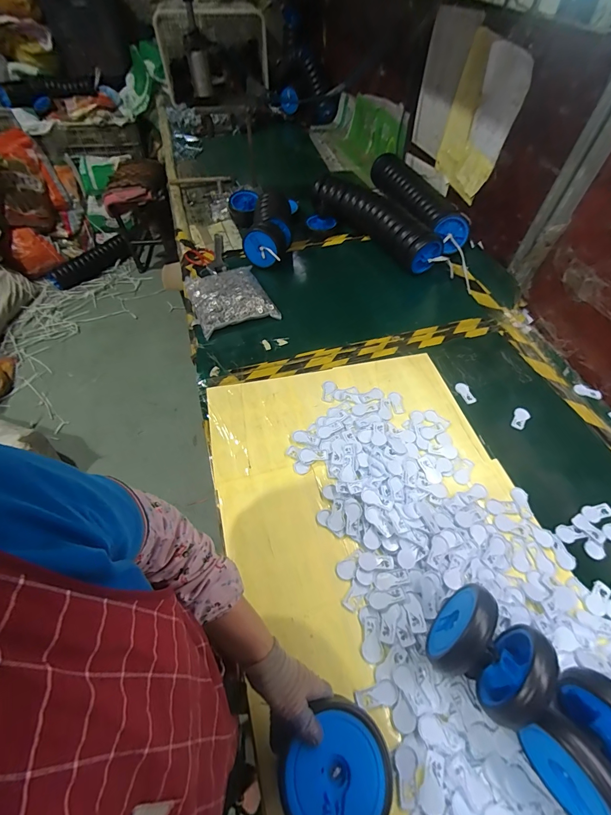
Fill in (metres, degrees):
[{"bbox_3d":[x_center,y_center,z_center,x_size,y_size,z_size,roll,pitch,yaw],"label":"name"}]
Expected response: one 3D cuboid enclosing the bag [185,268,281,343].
[{"bbox_3d":[-0.238,-0.350,1.071,0.231,0.059,0.264,-20,58,-15],"label":"bag"}]

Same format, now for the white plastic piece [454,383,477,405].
[{"bbox_3d":[0.415,-0.037,0.897,0.033,0.008,0.062,-18,57,-14],"label":"white plastic piece"}]

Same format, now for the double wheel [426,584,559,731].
[{"bbox_3d":[0.263,0.358,0.510,0.125,0.136,0.126,32,60,20],"label":"double wheel"}]

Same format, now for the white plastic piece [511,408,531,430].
[{"bbox_3d":[0.530,0.026,0.856,0.035,0.007,0.063,36,61,22],"label":"white plastic piece"}]

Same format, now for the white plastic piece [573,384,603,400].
[{"bbox_3d":[0.743,-0.041,0.910,0.064,0.010,0.031,29,59,18],"label":"white plastic piece"}]

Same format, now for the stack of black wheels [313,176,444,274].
[{"bbox_3d":[0.241,-0.672,1.257,0.123,0.133,0.571,-36,63,-24],"label":"stack of black wheels"}]

